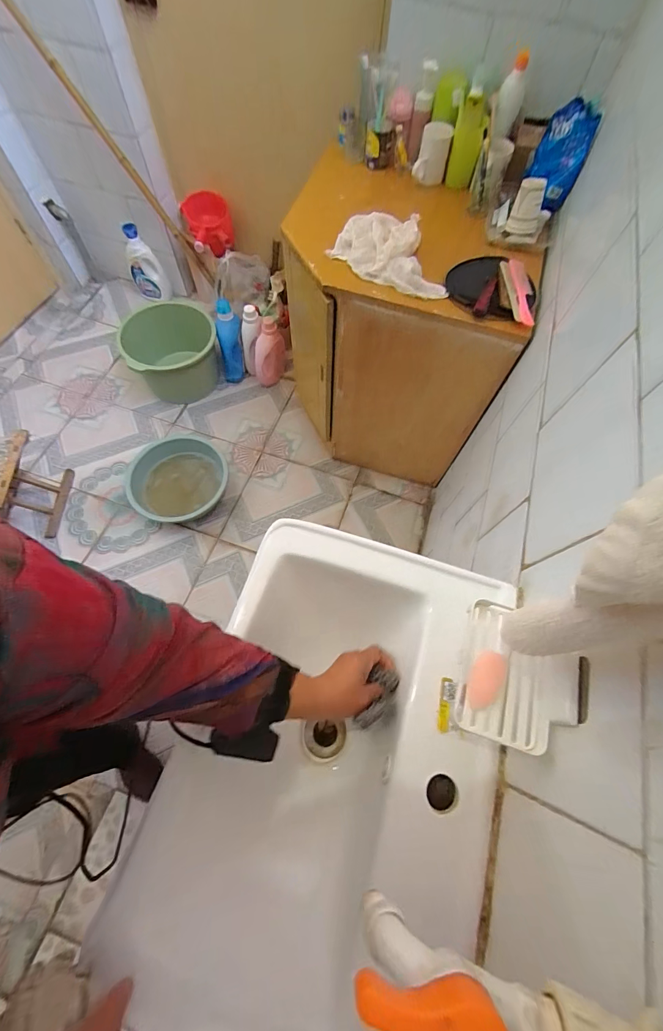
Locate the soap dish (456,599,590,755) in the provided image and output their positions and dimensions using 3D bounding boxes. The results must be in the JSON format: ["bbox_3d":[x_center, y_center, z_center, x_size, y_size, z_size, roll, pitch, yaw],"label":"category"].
[{"bbox_3d":[0.178,0.150,0.353,0.092,0.058,0.131,17,67,5],"label":"soap dish"}]

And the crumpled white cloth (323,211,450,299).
[{"bbox_3d":[0.145,-0.620,0.861,0.295,0.047,0.193,21,67,7],"label":"crumpled white cloth"}]

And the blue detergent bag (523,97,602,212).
[{"bbox_3d":[0.553,-0.856,0.892,0.078,0.185,0.114,-21,69,-11],"label":"blue detergent bag"}]

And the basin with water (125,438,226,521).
[{"bbox_3d":[-0.591,-0.145,1.376,0.367,0.108,0.343,1,66,-2],"label":"basin with water"}]

